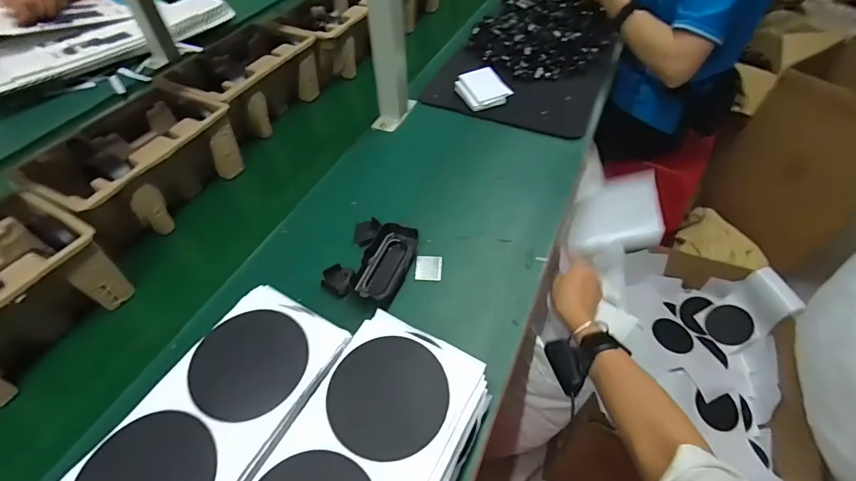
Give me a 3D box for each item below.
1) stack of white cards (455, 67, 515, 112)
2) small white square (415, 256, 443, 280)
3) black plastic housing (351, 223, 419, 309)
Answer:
[{"bbox_3d":[0.097,-0.273,0.728,0.083,0.021,0.093,-20,55,-13],"label":"stack of white cards"},{"bbox_3d":[0.001,0.034,0.499,0.032,0.004,0.036,6,49,-3],"label":"small white square"},{"bbox_3d":[-0.050,0.030,0.494,0.054,0.028,0.110,13,54,11],"label":"black plastic housing"}]

